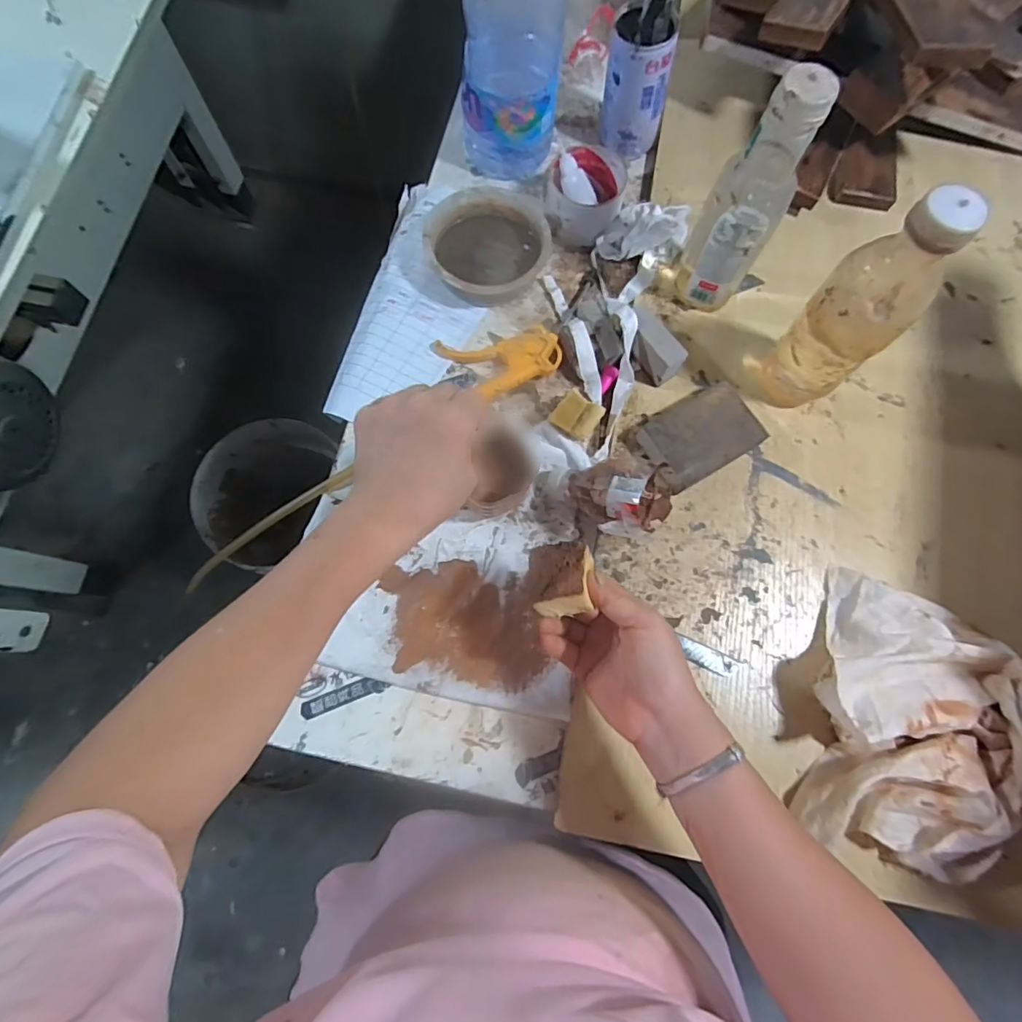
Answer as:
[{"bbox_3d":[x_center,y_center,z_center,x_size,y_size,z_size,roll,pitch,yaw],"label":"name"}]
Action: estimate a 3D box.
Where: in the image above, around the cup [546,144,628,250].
[{"bbox_3d":[0.079,-0.338,0.570,0.082,0.047,0.088,0,75,-2],"label":"cup"}]

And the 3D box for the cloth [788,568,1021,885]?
[{"bbox_3d":[0.333,0.170,0.418,0.171,0.062,0.217,17,75,3],"label":"cloth"}]

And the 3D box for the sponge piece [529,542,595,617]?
[{"bbox_3d":[0.037,0.050,0.391,0.046,0.026,0.053,-11,41,26],"label":"sponge piece"}]

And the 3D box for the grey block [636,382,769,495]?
[{"bbox_3d":[0.175,-0.069,0.495,0.105,0.030,0.071,-31,78,-10],"label":"grey block"}]

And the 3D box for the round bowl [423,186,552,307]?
[{"bbox_3d":[-0.025,-0.276,0.556,0.122,0.041,0.122,0,75,-2],"label":"round bowl"}]

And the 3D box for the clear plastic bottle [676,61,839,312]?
[{"bbox_3d":[0.200,-0.256,0.456,0.062,0.204,0.049,25,75,5],"label":"clear plastic bottle"}]

